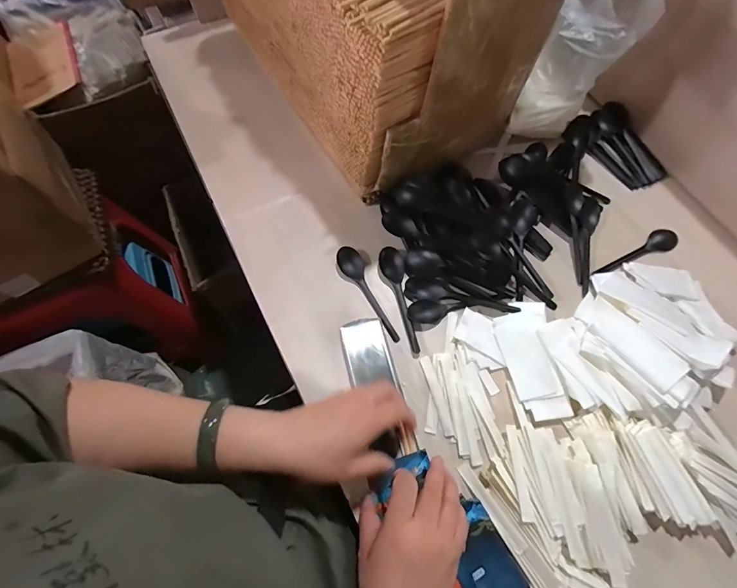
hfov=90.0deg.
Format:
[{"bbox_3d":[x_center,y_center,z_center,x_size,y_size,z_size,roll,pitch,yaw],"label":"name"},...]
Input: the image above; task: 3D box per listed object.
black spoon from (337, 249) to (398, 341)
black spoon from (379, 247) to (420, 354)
[{"bbox_3d":[0.000,-0.002,0.479,0.029,0.012,0.142,-27,68,-10],"label":"black spoon"},{"bbox_3d":[0.042,0.003,0.472,0.029,0.020,0.142,-14,67,-5],"label":"black spoon"}]

